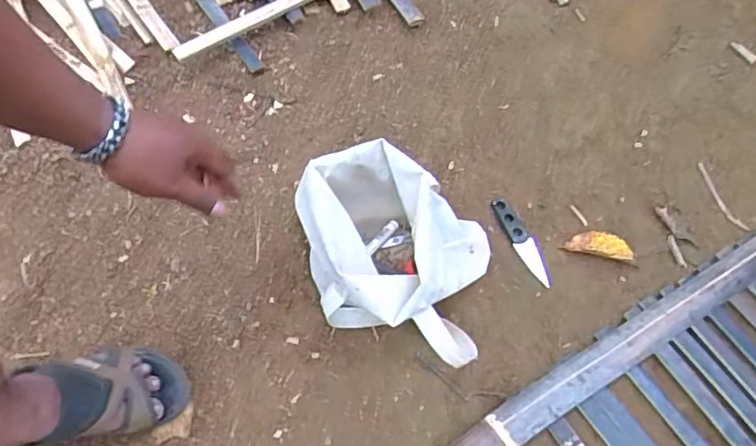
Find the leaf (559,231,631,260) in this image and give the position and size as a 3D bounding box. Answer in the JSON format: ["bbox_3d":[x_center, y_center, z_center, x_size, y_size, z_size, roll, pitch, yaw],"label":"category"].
[{"bbox_3d":[0.330,0.033,0.864,0.098,0.015,0.037,11,63,6],"label":"leaf"}]

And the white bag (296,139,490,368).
[{"bbox_3d":[0.019,0.037,0.775,0.255,0.164,0.214,15,63,7],"label":"white bag"}]

